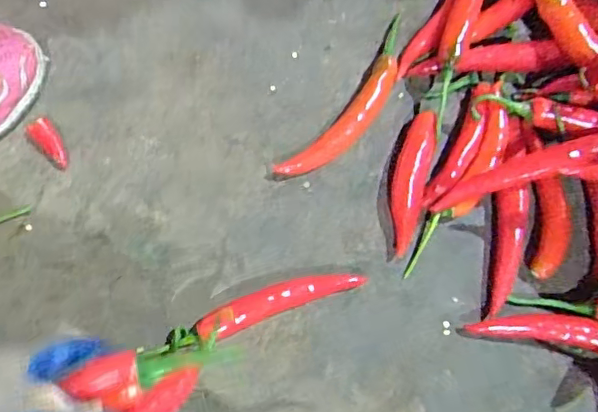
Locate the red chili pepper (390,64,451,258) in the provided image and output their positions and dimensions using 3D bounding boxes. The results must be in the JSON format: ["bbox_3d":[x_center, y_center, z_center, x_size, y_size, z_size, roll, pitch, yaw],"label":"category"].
[{"bbox_3d":[0.082,-0.033,0.396,0.025,0.023,0.131,17,74,3],"label":"red chili pepper"}]

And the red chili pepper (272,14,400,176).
[{"bbox_3d":[0.042,-0.075,0.409,0.034,0.016,0.154,36,76,8],"label":"red chili pepper"}]

